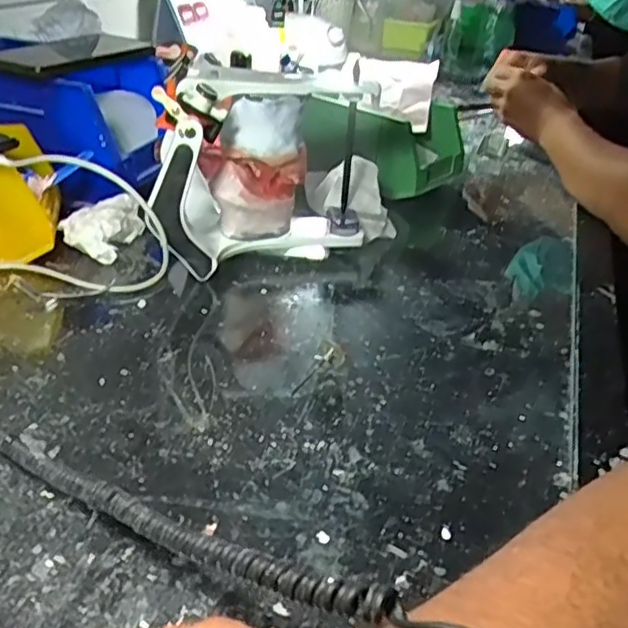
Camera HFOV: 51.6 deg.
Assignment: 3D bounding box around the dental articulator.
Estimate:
[{"bbox_3d":[-0.059,-0.122,0.540,0.188,0.154,0.110,-17,38,-31],"label":"dental articulator"}]

